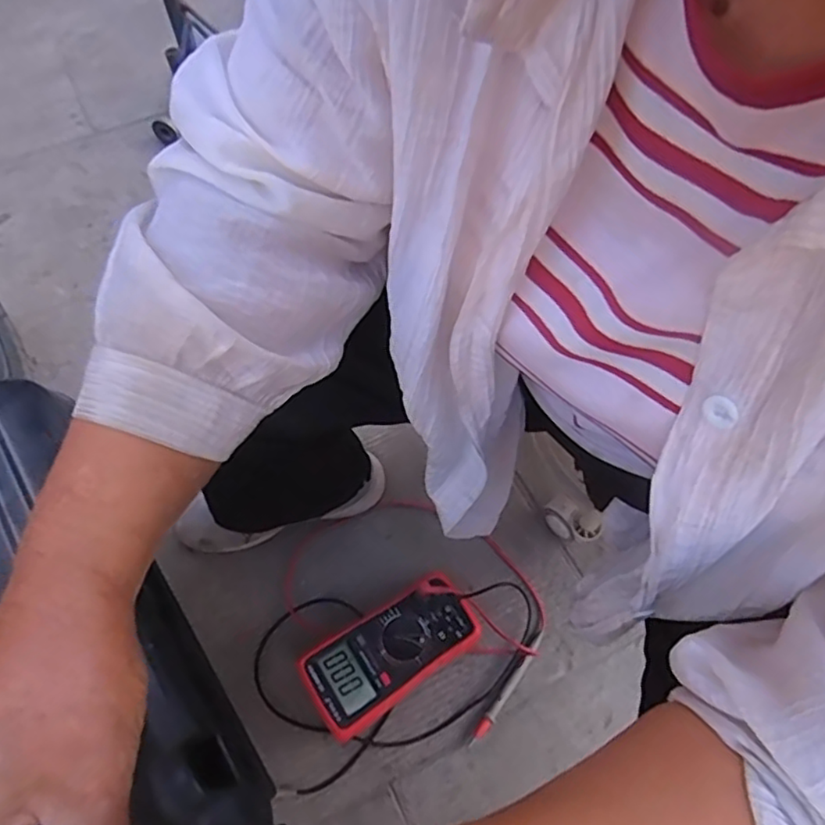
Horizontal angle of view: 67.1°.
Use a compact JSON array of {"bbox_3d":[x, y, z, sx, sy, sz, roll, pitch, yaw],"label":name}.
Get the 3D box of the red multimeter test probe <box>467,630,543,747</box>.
[{"bbox_3d":[0.109,0.313,0.711,0.012,0.014,0.146,31,62,17],"label":"red multimeter test probe"}]

